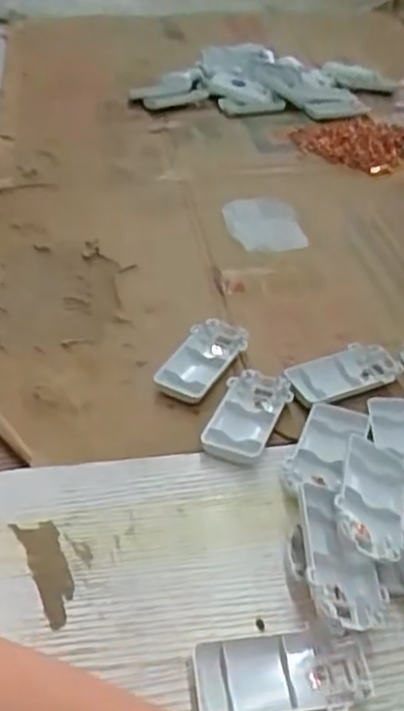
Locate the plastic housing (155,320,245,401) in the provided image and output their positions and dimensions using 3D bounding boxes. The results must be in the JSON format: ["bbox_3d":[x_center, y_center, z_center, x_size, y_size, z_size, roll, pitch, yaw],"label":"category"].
[{"bbox_3d":[0.001,0.002,0.595,0.048,0.017,0.090,23,45,25],"label":"plastic housing"}]

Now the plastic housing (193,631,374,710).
[{"bbox_3d":[0.045,0.179,0.394,0.097,0.016,0.044,-3,40,-5],"label":"plastic housing"}]

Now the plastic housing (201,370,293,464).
[{"bbox_3d":[0.035,0.045,0.546,0.048,0.012,0.089,17,43,19],"label":"plastic housing"}]

